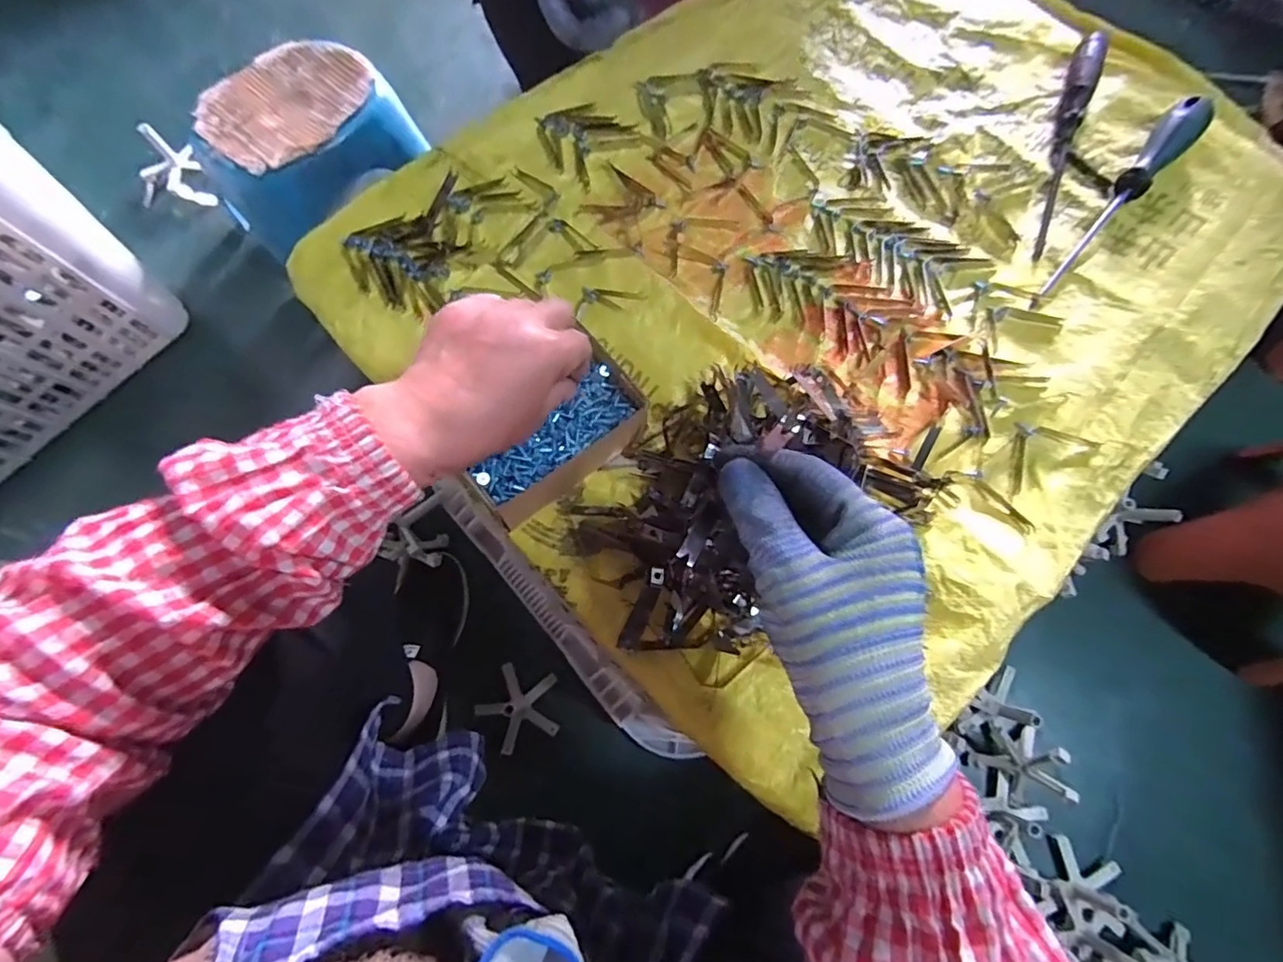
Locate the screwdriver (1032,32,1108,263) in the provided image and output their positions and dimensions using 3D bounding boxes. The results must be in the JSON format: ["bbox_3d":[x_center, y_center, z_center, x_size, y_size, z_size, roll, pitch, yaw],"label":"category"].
[{"bbox_3d":[0.380,-0.299,0.506,0.025,0.023,0.241,19,74,5],"label":"screwdriver"}]

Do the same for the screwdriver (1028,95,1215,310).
[{"bbox_3d":[0.398,-0.236,0.478,0.031,0.032,0.238,42,77,11],"label":"screwdriver"}]

